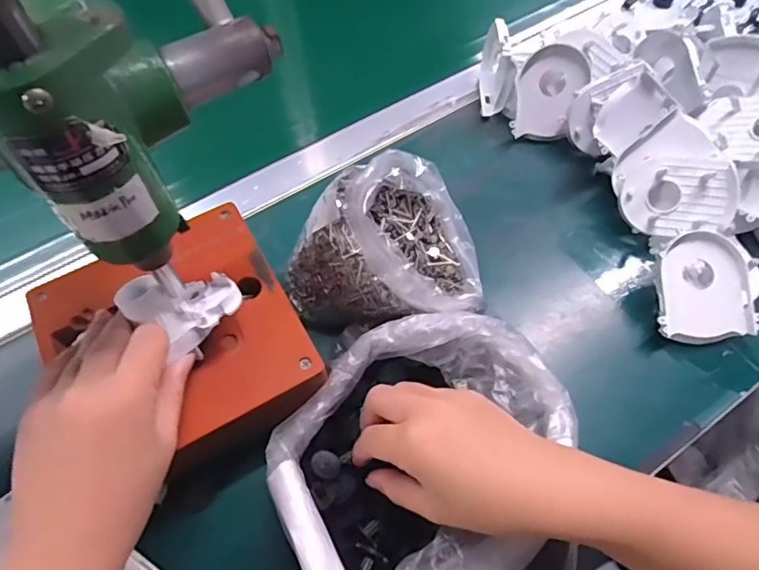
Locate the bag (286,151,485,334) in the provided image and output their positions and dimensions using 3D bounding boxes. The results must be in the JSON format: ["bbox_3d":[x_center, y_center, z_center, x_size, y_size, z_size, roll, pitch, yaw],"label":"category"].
[{"bbox_3d":[0.004,-0.017,0.374,0.129,0.110,0.098,-24,64,-13],"label":"bag"}]

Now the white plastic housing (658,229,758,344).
[{"bbox_3d":[0.247,0.001,0.401,0.078,0.029,0.082,-5,86,-4],"label":"white plastic housing"}]

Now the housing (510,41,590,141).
[{"bbox_3d":[0.157,-0.178,0.489,0.056,0.082,0.028,18,22,6],"label":"housing"}]

